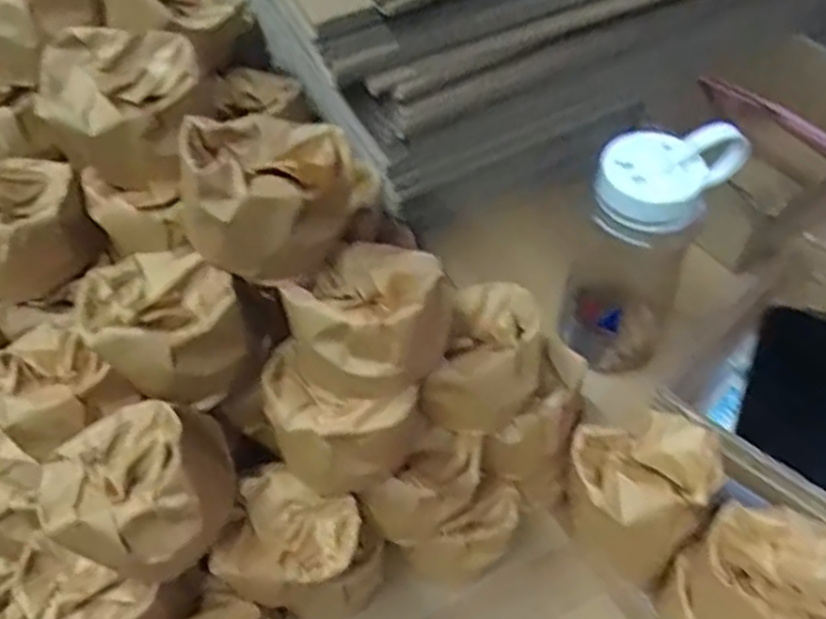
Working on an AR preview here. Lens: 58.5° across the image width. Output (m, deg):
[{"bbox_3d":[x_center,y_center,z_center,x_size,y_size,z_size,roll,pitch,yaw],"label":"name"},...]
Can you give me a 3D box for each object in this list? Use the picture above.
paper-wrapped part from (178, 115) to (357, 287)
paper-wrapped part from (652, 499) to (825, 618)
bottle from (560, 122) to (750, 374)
[{"bbox_3d":[-0.074,-0.057,0.380,0.086,0.068,0.062,-27,55,-16],"label":"paper-wrapped part"},{"bbox_3d":[0.193,0.166,0.416,0.087,0.115,0.084,-28,55,-17],"label":"paper-wrapped part"},{"bbox_3d":[0.164,-0.036,0.545,0.093,0.207,0.076,17,55,17],"label":"bottle"}]

